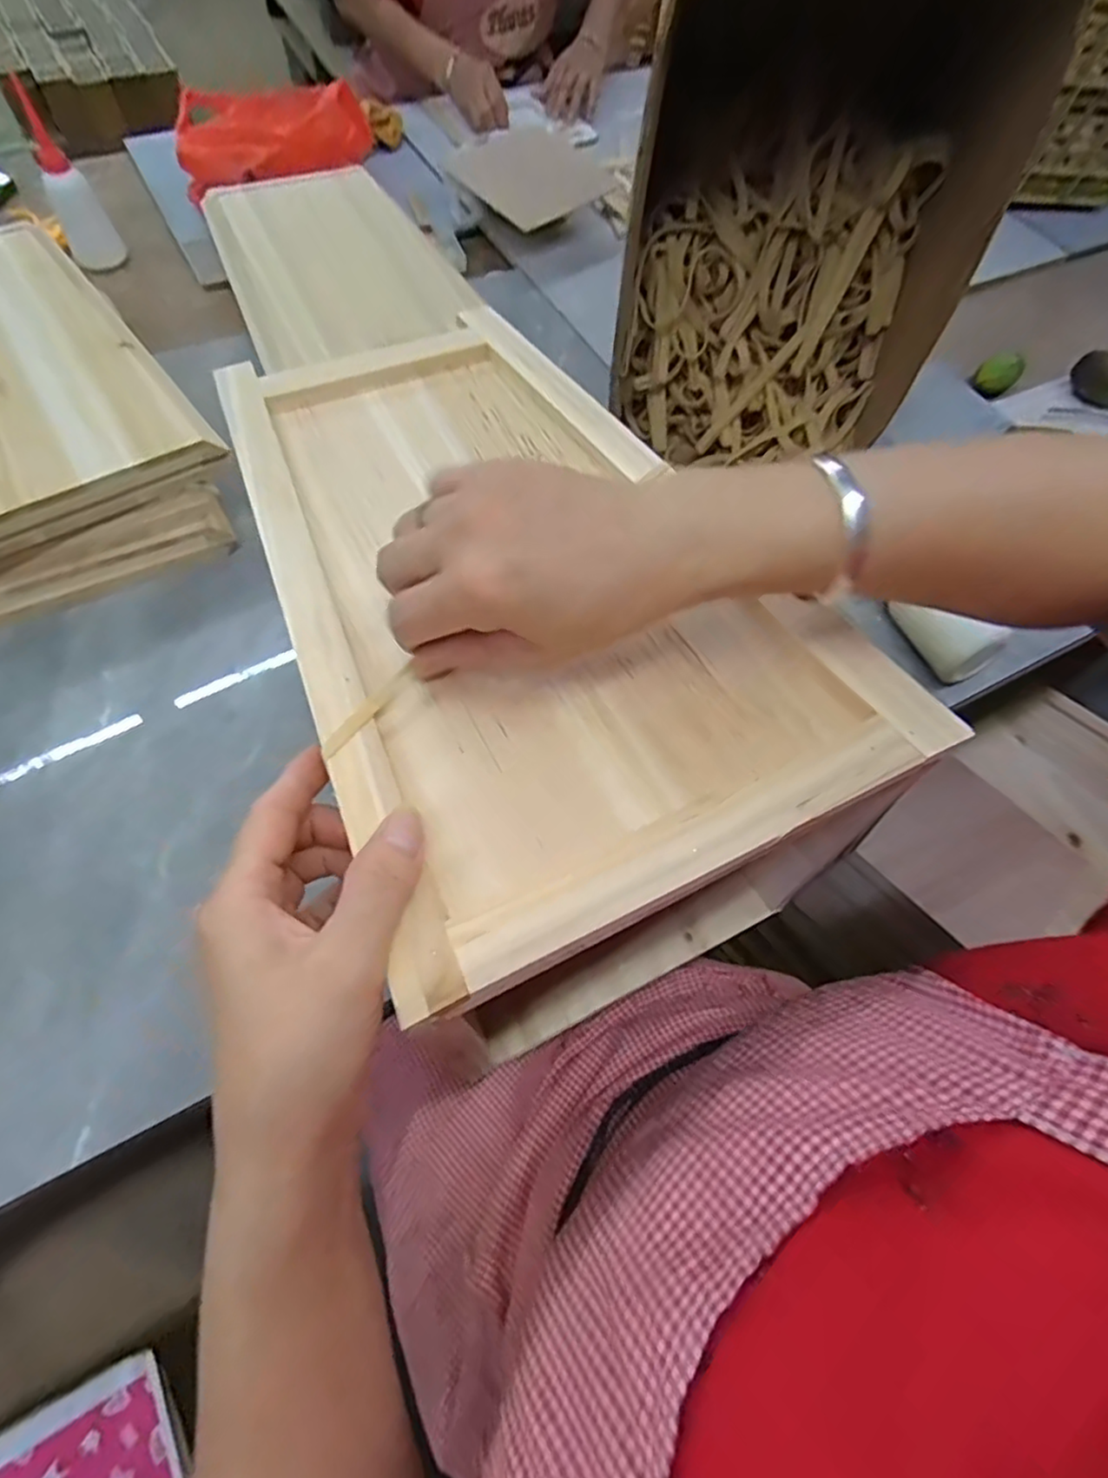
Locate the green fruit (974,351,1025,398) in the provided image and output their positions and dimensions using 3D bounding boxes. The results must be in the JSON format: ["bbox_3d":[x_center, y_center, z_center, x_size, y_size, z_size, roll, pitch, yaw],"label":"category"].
[{"bbox_3d":[0.566,-0.468,0.839,0.051,0.041,0.045,38,67,15],"label":"green fruit"}]

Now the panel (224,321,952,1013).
[{"bbox_3d":[-0.033,-0.107,0.358,0.243,0.013,0.424,-24,60,-14],"label":"panel"}]

